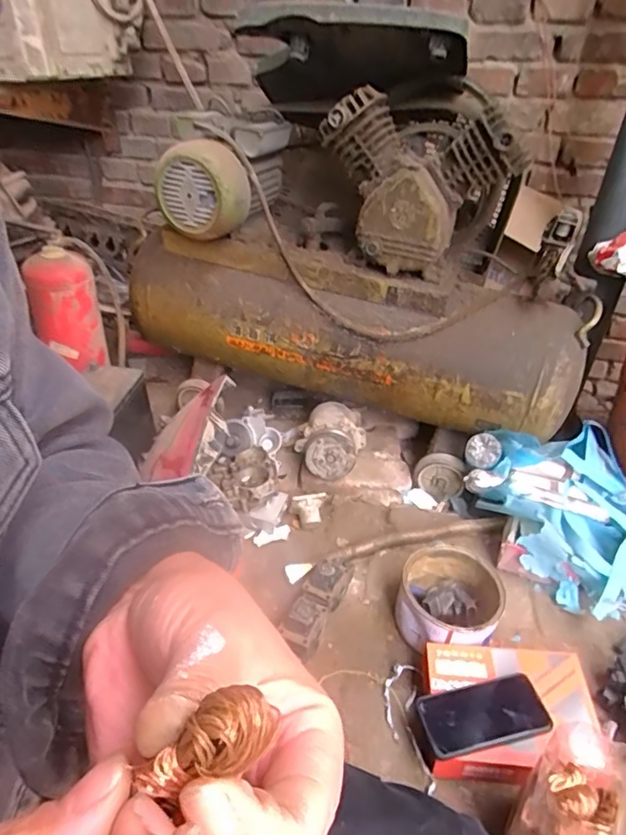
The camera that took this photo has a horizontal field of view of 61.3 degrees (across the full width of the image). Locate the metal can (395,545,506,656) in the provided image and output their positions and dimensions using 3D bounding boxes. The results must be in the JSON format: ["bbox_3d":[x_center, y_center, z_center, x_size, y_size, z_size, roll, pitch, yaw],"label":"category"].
[{"bbox_3d":[0.211,0.290,0.820,0.146,0.084,0.156,2,35,-1],"label":"metal can"}]

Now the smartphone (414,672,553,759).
[{"bbox_3d":[0.216,0.374,0.668,0.158,0.011,0.075,-5,35,-10],"label":"smartphone"}]

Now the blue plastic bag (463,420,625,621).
[{"bbox_3d":[0.495,0.168,0.956,0.334,0.159,0.337,-9,36,-16],"label":"blue plastic bag"}]

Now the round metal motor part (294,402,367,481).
[{"bbox_3d":[0.039,0.047,1.104,0.130,0.102,0.139,2,35,-1],"label":"round metal motor part"}]

